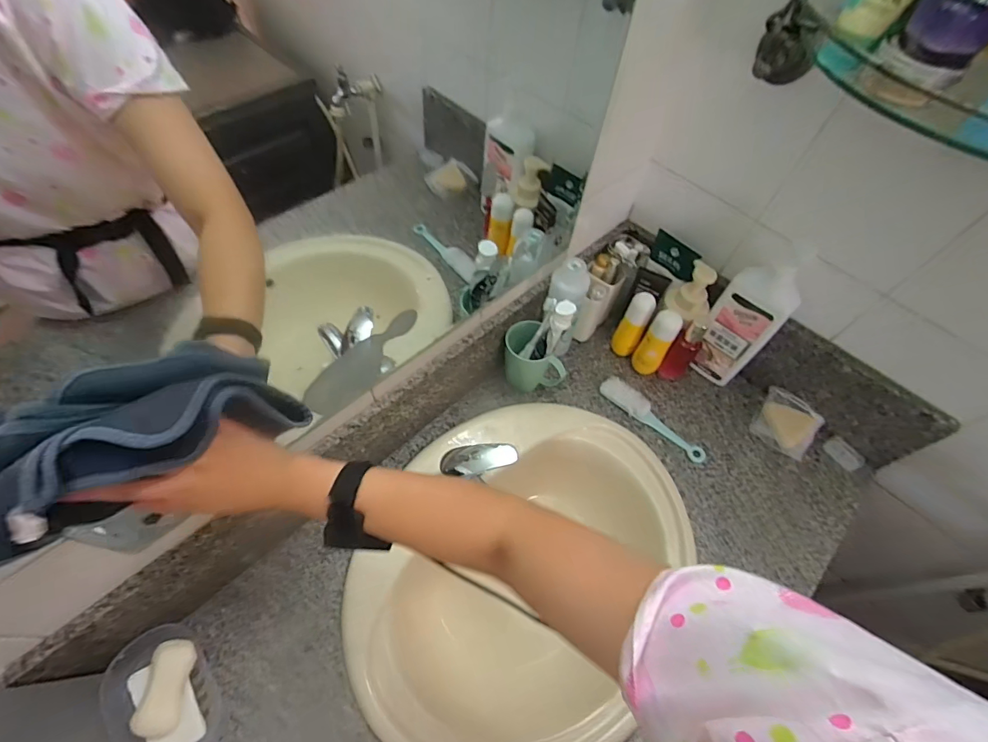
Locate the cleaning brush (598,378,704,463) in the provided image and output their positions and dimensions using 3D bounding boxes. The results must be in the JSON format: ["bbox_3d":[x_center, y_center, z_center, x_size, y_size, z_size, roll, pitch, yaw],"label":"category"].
[{"bbox_3d":[0.278,0.081,0.764,0.205,0.020,0.039,39,63,18],"label":"cleaning brush"}]

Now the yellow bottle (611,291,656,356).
[{"bbox_3d":[0.248,-0.077,0.795,0.039,0.150,0.039,20,59,8],"label":"yellow bottle"}]

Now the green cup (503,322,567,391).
[{"bbox_3d":[0.071,-0.022,0.762,0.107,0.113,0.071,12,58,3],"label":"green cup"}]

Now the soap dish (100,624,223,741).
[{"bbox_3d":[-0.380,0.382,0.512,0.098,0.062,0.155,-27,64,-20],"label":"soap dish"}]

